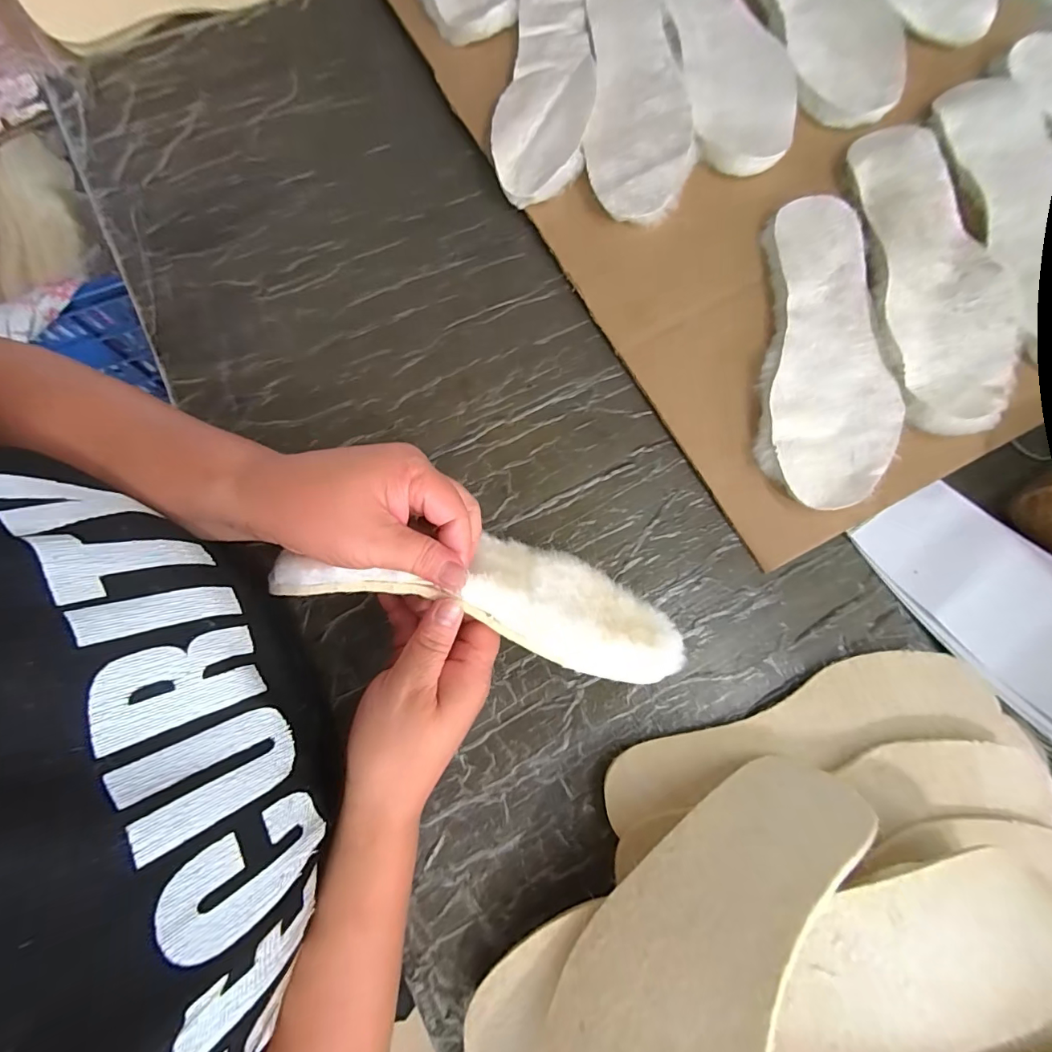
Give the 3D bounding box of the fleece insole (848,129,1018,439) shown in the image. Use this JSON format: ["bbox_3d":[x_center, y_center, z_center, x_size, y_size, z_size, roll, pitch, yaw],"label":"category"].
[{"bbox_3d":[0.329,-0.206,0.383,0.089,0.023,0.272,0,74,-1],"label":"fleece insole"}]

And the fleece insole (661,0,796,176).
[{"bbox_3d":[0.182,-0.443,0.440,0.091,0.012,0.266,-9,80,5],"label":"fleece insole"}]

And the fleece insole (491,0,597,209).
[{"bbox_3d":[0.024,-0.426,0.454,0.087,0.016,0.259,9,80,8],"label":"fleece insole"}]

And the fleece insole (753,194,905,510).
[{"bbox_3d":[0.240,-0.144,0.382,0.095,0.016,0.262,6,79,8],"label":"fleece insole"}]

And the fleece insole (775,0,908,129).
[{"bbox_3d":[0.268,-0.491,0.444,0.087,0.014,0.275,-18,80,12],"label":"fleece insole"}]

